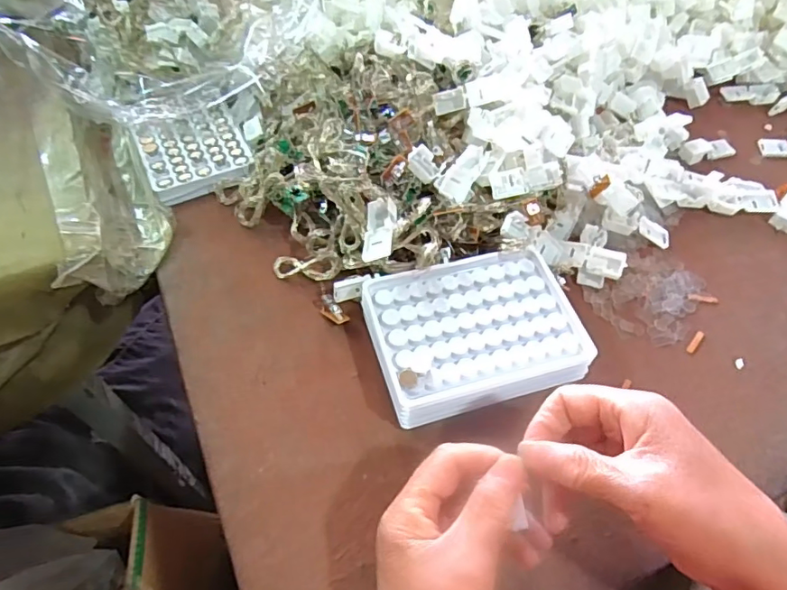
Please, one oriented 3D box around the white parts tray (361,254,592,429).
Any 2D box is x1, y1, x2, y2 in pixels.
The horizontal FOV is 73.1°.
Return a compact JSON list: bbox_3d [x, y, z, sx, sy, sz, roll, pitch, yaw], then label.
[{"bbox_3d":[0.053,0.026,0.358,0.133,0.031,0.100,-12,58,-11],"label":"white parts tray"}]

